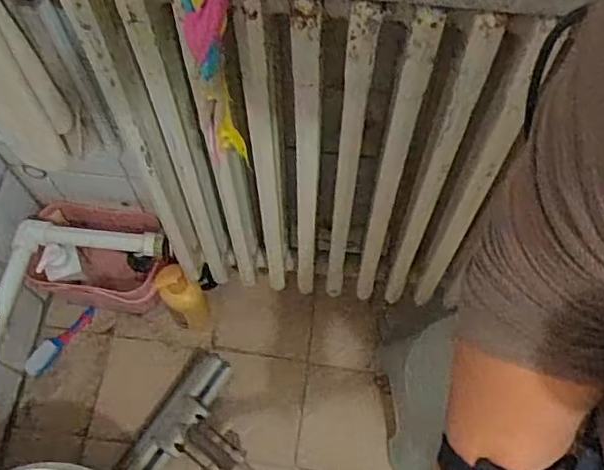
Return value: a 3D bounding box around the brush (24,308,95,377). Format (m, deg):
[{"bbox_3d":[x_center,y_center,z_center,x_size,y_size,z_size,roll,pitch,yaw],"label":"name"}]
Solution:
[{"bbox_3d":[-0.486,0.211,1.250,0.040,0.037,0.173,30,68,13],"label":"brush"}]

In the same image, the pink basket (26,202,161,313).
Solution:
[{"bbox_3d":[-0.377,0.050,1.223,0.248,0.218,0.179,4,64,2],"label":"pink basket"}]

